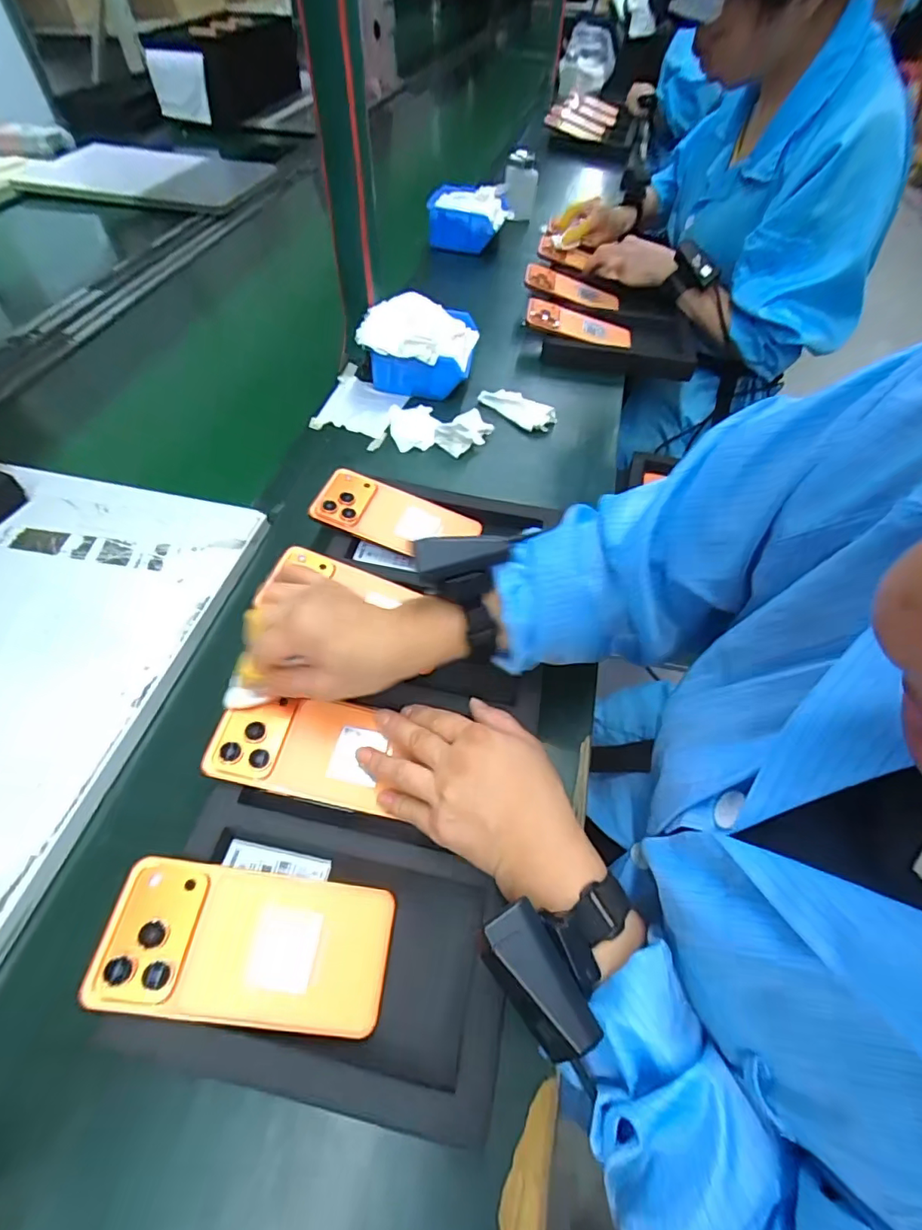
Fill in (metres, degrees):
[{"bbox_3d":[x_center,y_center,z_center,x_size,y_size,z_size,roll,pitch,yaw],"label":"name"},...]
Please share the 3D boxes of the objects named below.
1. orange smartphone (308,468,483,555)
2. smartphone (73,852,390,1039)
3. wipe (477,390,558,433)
[{"bbox_3d":[-0.066,-0.099,0.523,0.157,0.013,0.077,23,57,-5],"label":"orange smartphone"},{"bbox_3d":[-0.125,0.197,0.307,0.161,0.005,0.076,13,55,-8],"label":"smartphone"},{"bbox_3d":[0.076,-0.275,0.678,0.102,0.017,0.048,34,60,20],"label":"wipe"}]

